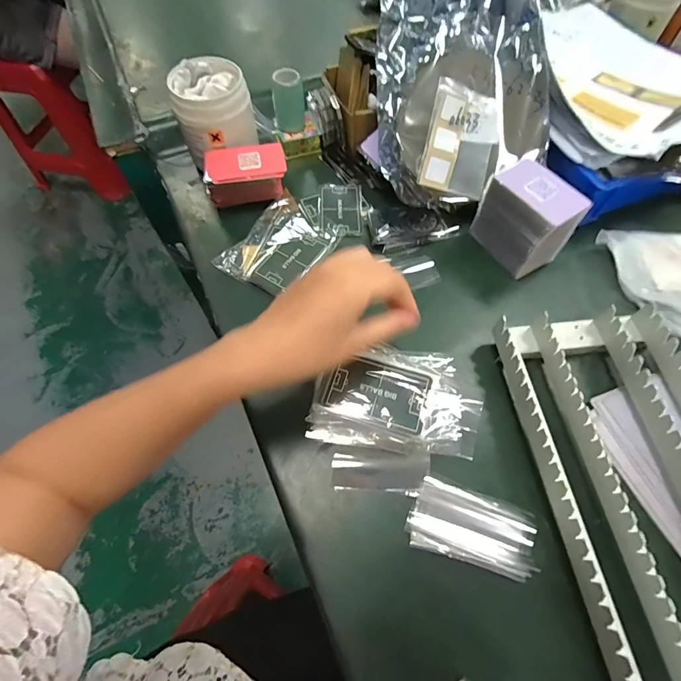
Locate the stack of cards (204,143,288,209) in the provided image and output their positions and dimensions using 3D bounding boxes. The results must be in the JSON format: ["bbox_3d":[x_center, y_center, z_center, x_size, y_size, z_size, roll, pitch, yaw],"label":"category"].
[{"bbox_3d":[-0.120,-0.210,0.484,0.100,0.054,0.057,-5,63,-3],"label":"stack of cards"}]

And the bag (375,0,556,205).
[{"bbox_3d":[0.142,-0.305,0.441,0.197,0.043,0.273,-4,95,5],"label":"bag"}]

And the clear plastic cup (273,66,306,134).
[{"bbox_3d":[-0.069,-0.317,0.501,0.041,0.065,0.036,-7,63,-4],"label":"clear plastic cup"}]

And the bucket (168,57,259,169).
[{"bbox_3d":[-0.160,-0.281,0.487,0.088,0.108,0.092,0,63,0],"label":"bucket"}]

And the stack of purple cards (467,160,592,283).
[{"bbox_3d":[0.204,-0.133,0.422,0.057,0.096,0.095,-33,68,-16],"label":"stack of purple cards"}]

